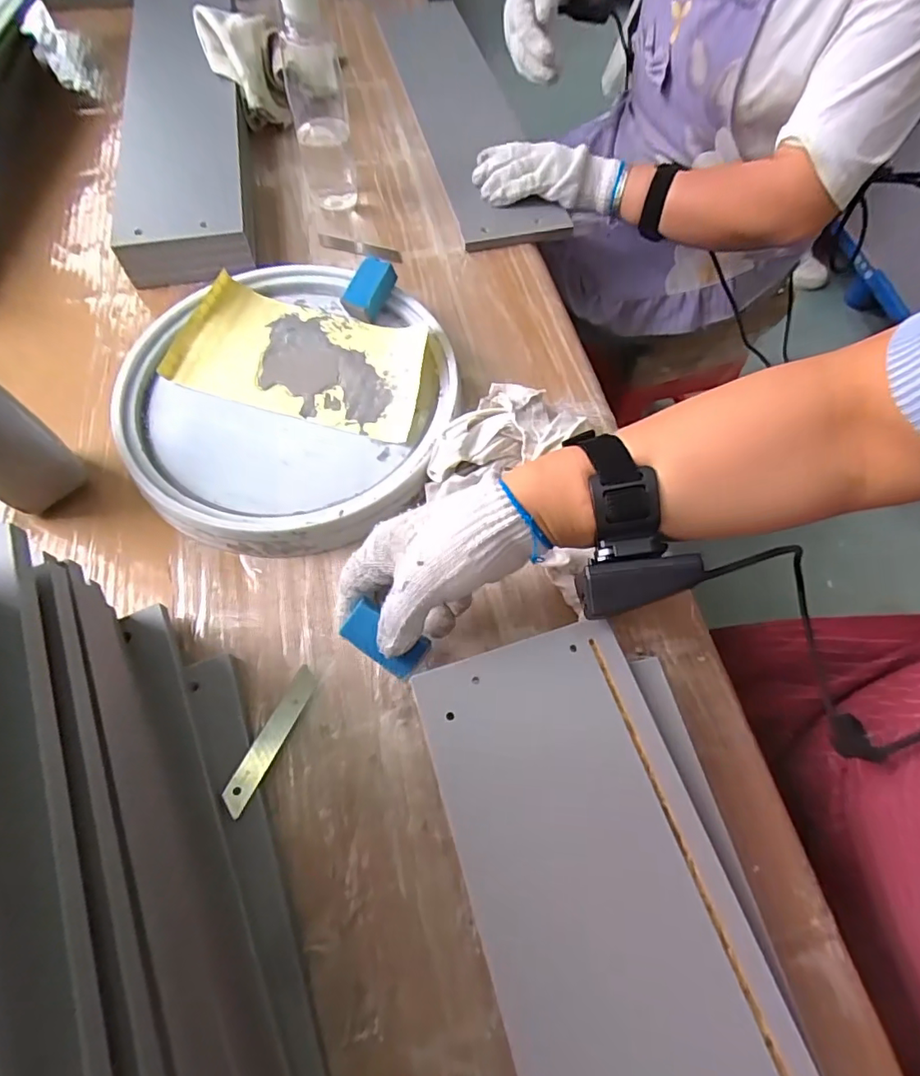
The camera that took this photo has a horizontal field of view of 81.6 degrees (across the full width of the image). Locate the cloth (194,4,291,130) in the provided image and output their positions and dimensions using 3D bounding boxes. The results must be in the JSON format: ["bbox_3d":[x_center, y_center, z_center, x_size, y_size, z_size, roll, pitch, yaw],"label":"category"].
[{"bbox_3d":[-0.269,-0.569,0.658,0.104,0.100,0.073,13,64,5],"label":"cloth"}]

